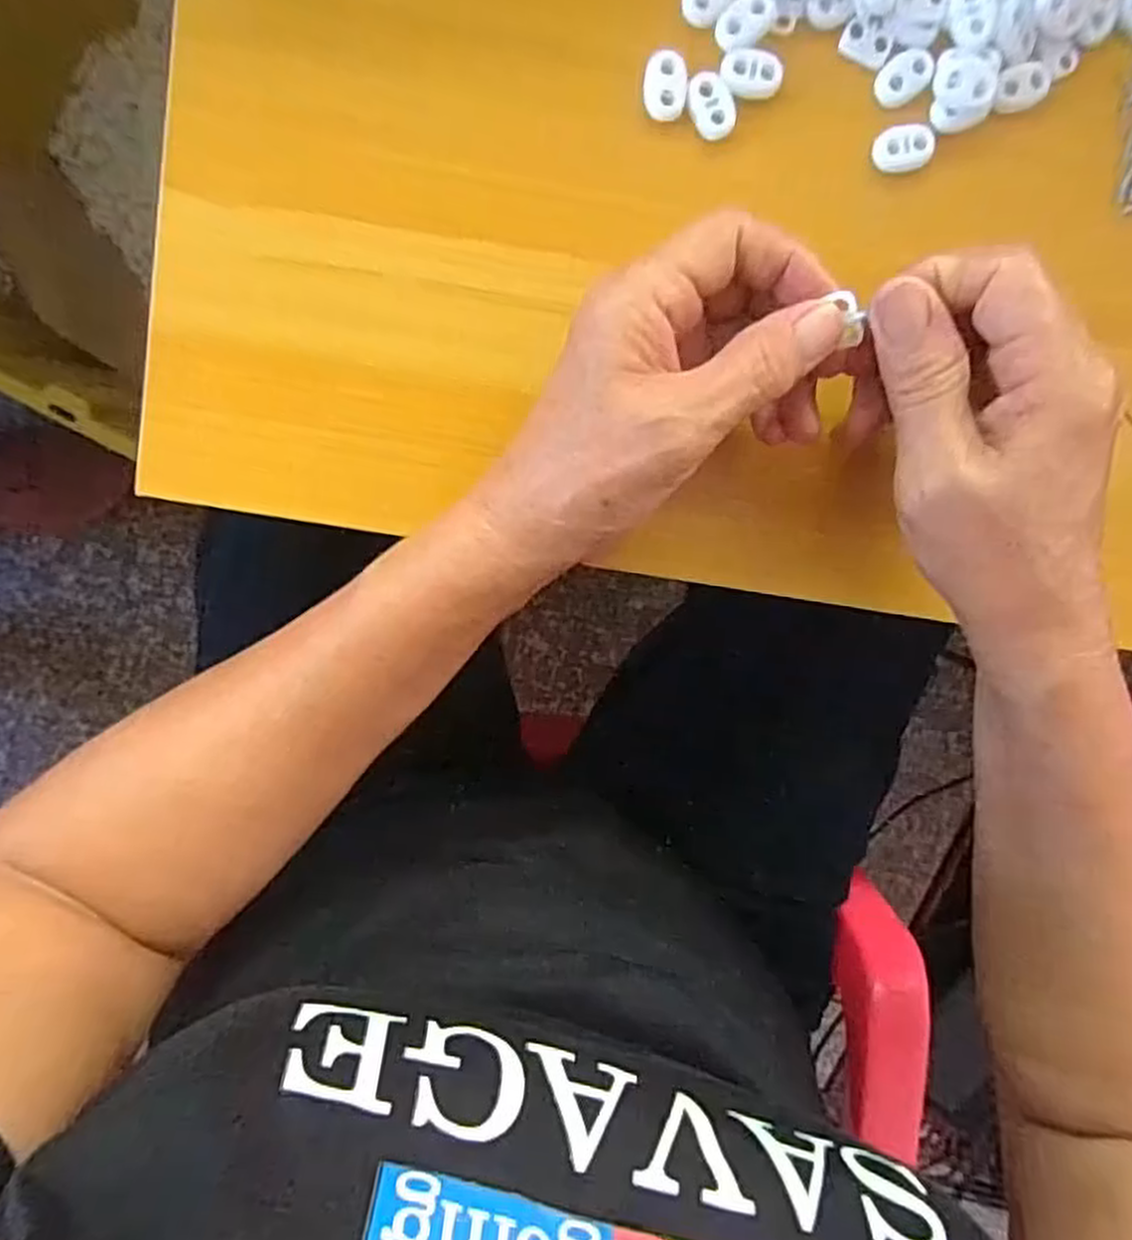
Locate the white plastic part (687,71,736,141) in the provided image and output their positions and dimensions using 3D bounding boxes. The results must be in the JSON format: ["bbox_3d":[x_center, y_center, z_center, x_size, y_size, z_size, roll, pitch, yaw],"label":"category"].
[{"bbox_3d":[0.053,-0.188,0.285,0.015,0.004,0.022,-24,100,0],"label":"white plastic part"}]

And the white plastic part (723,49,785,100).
[{"bbox_3d":[0.068,-0.199,0.283,0.022,0.004,0.015,6,99,-4],"label":"white plastic part"}]

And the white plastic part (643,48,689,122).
[{"bbox_3d":[0.037,-0.195,0.283,0.016,0.004,0.022,7,98,-5],"label":"white plastic part"}]

